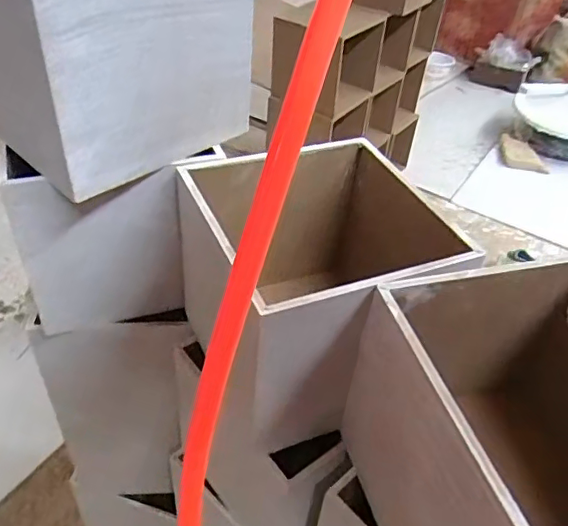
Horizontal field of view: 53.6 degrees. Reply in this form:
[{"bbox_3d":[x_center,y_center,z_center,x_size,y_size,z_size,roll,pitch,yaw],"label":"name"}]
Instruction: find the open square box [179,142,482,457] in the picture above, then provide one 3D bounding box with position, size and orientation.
[{"bbox_3d":[0.012,0.008,0.306,0.109,0.102,0.121,-15,46,-23],"label":"open square box"}]

